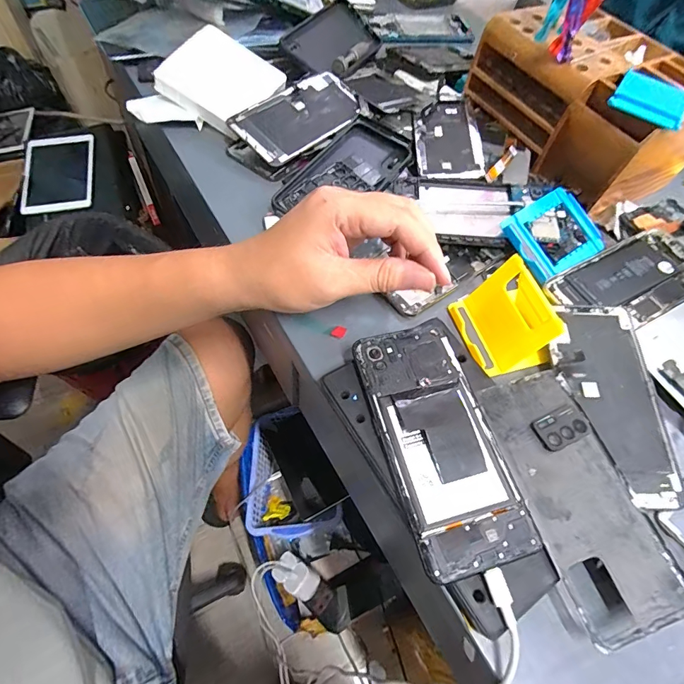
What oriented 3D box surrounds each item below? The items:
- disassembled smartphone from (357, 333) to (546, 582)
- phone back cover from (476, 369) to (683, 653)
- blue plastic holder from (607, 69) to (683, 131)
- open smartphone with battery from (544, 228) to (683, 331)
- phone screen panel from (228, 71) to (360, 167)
[{"bbox_3d":[0.061,0.061,0.265,0.069,0.015,0.155,-13,63,-9],"label":"disassembled smartphone"},{"bbox_3d":[0.146,0.094,0.257,0.068,0.006,0.155,-17,63,-11],"label":"phone back cover"},{"bbox_3d":[0.266,-0.209,0.347,0.059,0.007,0.065,30,61,12],"label":"blue plastic holder"},{"bbox_3d":[0.258,-0.054,0.354,0.156,0.009,0.072,-23,64,-18],"label":"open smartphone with battery"},{"bbox_3d":[-0.044,-0.243,0.434,0.149,0.008,0.075,-40,82,-24],"label":"phone screen panel"}]

